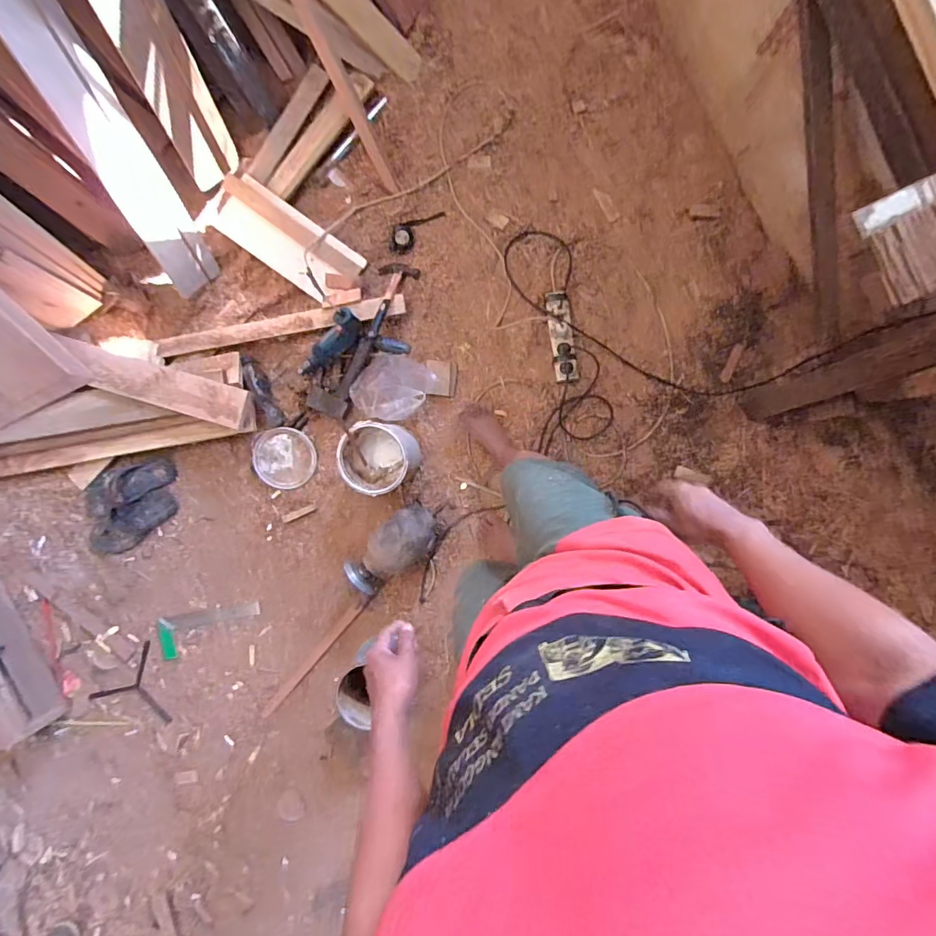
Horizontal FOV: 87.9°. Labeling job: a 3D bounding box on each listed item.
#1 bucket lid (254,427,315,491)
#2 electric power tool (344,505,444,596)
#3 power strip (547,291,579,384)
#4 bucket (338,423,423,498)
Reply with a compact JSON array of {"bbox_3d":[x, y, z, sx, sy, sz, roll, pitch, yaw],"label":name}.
[{"bbox_3d":[-0.526,-0.028,1.396,0.168,0.025,0.171,-2,101,-12],"label":"bucket lid"},{"bbox_3d":[-0.193,0.222,1.312,0.288,0.186,0.144,-42,89,6],"label":"electric power tool"},{"bbox_3d":[0.257,-0.355,1.317,0.070,0.047,0.251,-6,93,5],"label":"power strip"},{"bbox_3d":[-0.234,-0.027,1.286,0.174,0.200,0.174,0,93,5],"label":"bucket"}]

